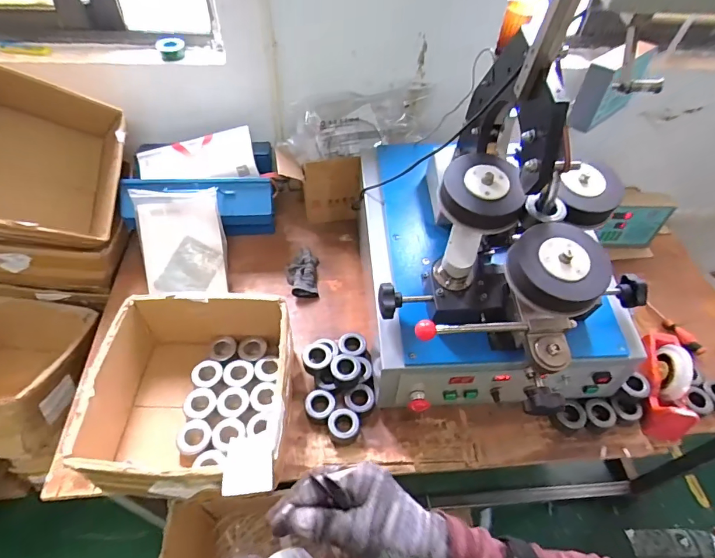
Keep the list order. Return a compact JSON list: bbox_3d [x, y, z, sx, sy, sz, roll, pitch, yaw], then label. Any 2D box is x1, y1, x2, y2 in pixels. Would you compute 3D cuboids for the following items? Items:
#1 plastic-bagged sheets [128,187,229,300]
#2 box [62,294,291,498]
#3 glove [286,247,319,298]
[{"bbox_3d":[-0.412,-0.075,1.011,0.189,0.265,0.042,-4,8,-8],"label":"plastic-bagged sheets"},{"bbox_3d":[-0.290,0.224,0.806,0.323,0.190,0.358,2,51,-2],"label":"box"},{"bbox_3d":[-0.139,-0.018,1.096,0.082,0.040,0.137,-1,51,-4],"label":"glove"}]

